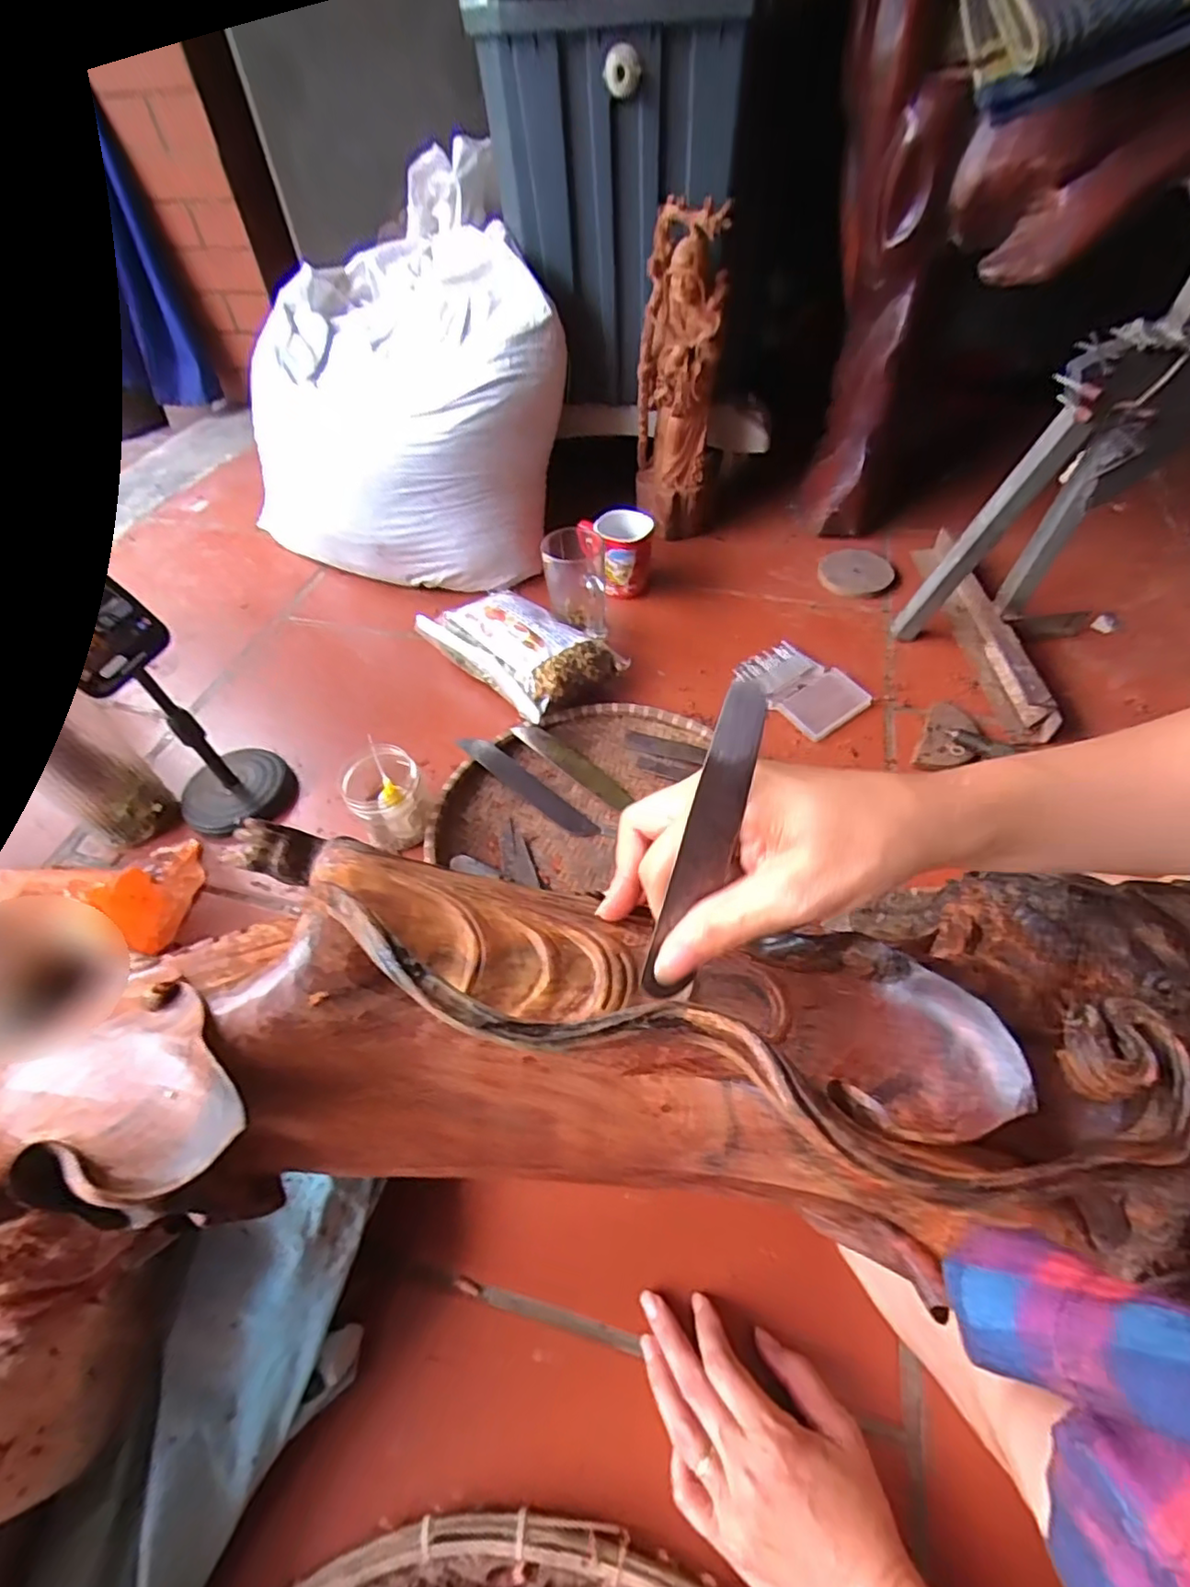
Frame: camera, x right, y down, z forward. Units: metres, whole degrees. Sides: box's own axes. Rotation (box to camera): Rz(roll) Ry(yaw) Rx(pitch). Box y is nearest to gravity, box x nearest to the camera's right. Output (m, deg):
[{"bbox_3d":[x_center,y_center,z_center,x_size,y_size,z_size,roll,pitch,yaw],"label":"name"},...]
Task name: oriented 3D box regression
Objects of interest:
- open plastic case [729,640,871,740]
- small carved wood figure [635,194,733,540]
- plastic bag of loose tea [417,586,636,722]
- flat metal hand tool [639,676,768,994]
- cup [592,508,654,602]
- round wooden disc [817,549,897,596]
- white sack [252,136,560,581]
[{"bbox_3d":[0.243,-0.127,0.741,0.101,0.012,0.135,-32,56,-20],"label":"open plastic case"},{"bbox_3d":[0.111,-0.539,0.856,0.106,0.362,0.100,1,51,5],"label":"small carved wood figure"},{"bbox_3d":[-0.090,-0.179,0.766,0.140,0.068,0.227,-36,57,-23],"label":"plastic bag of loose tea"},{"bbox_3d":[0.041,0.026,0.241,0.021,0.125,0.004,9,21,-11],"label":"flat metal hand tool"},{"bbox_3d":[0.043,-0.327,0.861,0.077,0.093,0.071,-9,51,-3],"label":"cup"},{"bbox_3d":[0.365,-0.311,0.883,0.095,0.015,0.105,8,52,10],"label":"round wooden disc"},{"bbox_3d":[-0.262,-0.572,0.909,0.444,0.366,0.411,13,53,14],"label":"white sack"}]

